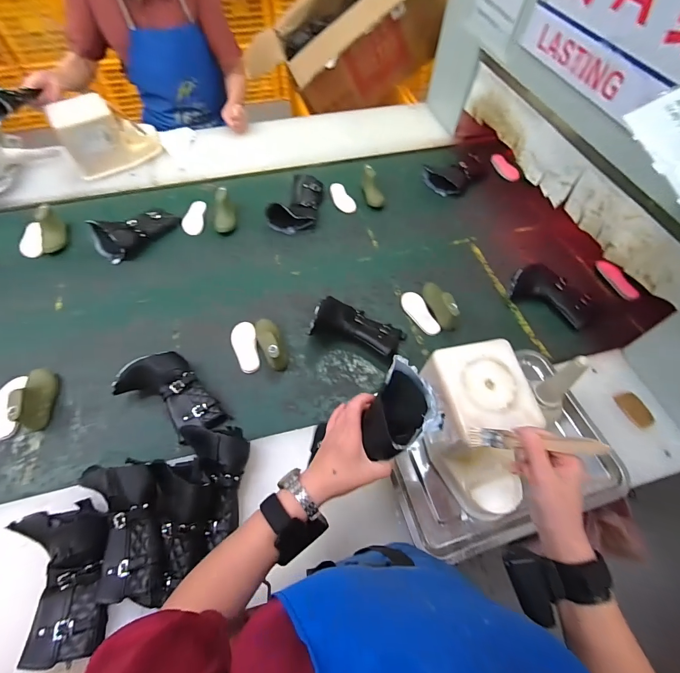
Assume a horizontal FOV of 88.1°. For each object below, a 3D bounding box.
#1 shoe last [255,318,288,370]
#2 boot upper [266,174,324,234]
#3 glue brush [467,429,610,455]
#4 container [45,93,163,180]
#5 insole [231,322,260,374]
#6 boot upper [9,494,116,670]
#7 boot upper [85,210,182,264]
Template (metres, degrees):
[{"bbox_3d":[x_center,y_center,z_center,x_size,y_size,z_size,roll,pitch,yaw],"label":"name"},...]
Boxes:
[{"bbox_3d":[-0.152,0.004,0.779,0.054,0.060,0.135,-23,62,-15],"label":"shoe last"},{"bbox_3d":[-0.128,-0.398,1.030,0.135,0.068,0.212,9,59,3],"label":"boot upper"},{"bbox_3d":[0.221,0.124,0.408,0.141,0.016,0.022,-4,52,38],"label":"glue brush"},{"bbox_3d":[-0.670,-0.588,1.026,0.243,0.160,0.127,-28,63,-18],"label":"container"},{"bbox_3d":[-0.215,0.023,0.800,0.054,0.010,0.124,-9,70,-5],"label":"insole"},{"bbox_3d":[-0.393,0.340,0.502,0.117,0.068,0.203,-15,60,-11],"label":"boot upper"},{"bbox_3d":[-0.557,-0.297,0.965,0.223,0.078,0.124,-35,66,-21],"label":"boot upper"}]

